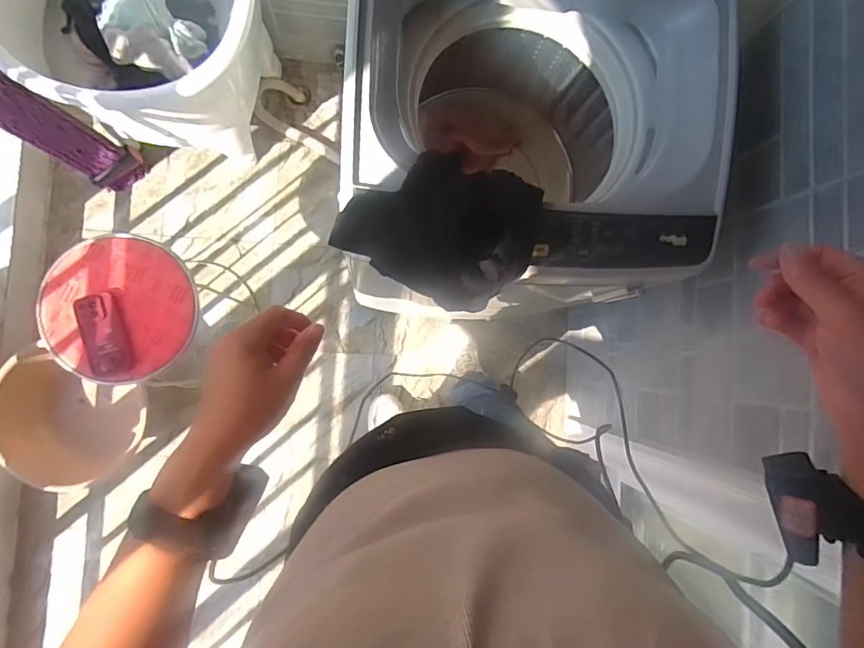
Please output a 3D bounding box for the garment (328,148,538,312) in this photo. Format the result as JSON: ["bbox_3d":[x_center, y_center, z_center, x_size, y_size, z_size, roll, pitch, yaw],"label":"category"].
[{"bbox_3d":[0.019,-0.125,0.607,0.220,0.067,0.179,29,84,-5],"label":"garment"}]

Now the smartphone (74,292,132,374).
[{"bbox_3d":[-0.619,0.019,0.960,0.081,0.012,0.152,-14,89,-7],"label":"smartphone"}]

